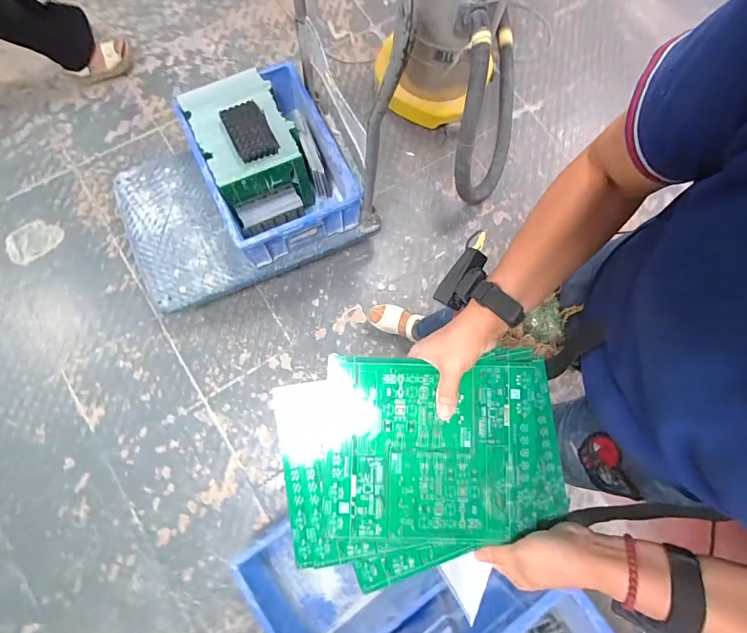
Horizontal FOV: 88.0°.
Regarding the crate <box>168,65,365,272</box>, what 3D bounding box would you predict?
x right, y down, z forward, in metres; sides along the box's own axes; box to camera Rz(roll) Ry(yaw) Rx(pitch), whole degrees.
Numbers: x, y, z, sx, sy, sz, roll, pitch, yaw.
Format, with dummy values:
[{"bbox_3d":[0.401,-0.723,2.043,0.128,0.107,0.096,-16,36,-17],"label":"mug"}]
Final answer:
[{"bbox_3d":[-0.284,-0.422,1.076,0.342,0.195,0.450,-25,78,-8],"label":"crate"}]

